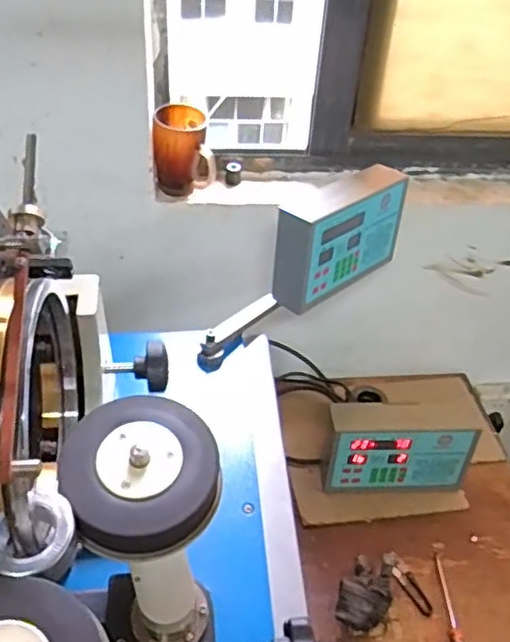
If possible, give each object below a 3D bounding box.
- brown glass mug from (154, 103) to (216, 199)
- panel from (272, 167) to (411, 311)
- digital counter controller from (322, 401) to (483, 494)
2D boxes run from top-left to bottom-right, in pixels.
[{"bbox_3d":[-0.106,-0.256,0.977,0.088,0.116,0.078,0,41,-5],"label":"brown glass mug"},{"bbox_3d":[0.120,-0.125,0.940,0.224,0.148,0.068,-29,46,-35],"label":"panel"},{"bbox_3d":[0.222,0.199,1.015,0.229,0.162,0.072,1,40,-5],"label":"digital counter controller"}]

